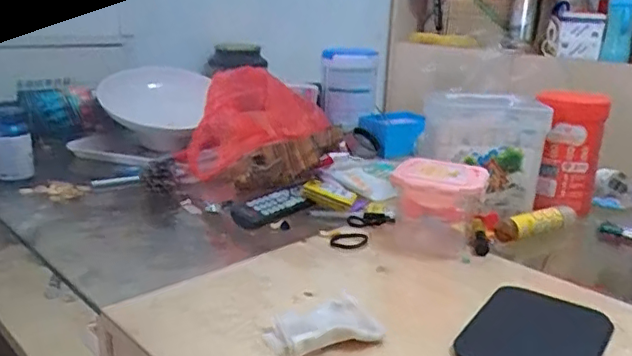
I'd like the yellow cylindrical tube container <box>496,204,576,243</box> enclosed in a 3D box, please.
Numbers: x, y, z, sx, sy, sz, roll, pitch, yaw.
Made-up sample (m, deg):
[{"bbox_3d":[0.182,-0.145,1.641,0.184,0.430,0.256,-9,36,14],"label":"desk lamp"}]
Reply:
[{"bbox_3d":[0.301,0.061,0.781,0.128,0.033,0.030,-8,20,-30],"label":"yellow cylindrical tube container"}]

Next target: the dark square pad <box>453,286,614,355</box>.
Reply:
[{"bbox_3d":[0.209,0.150,0.544,0.113,0.013,0.156,15,21,34],"label":"dark square pad"}]

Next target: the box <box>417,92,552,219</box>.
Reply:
[{"bbox_3d":[0.238,-0.043,0.840,0.165,0.155,0.105,6,17,10],"label":"box"}]

